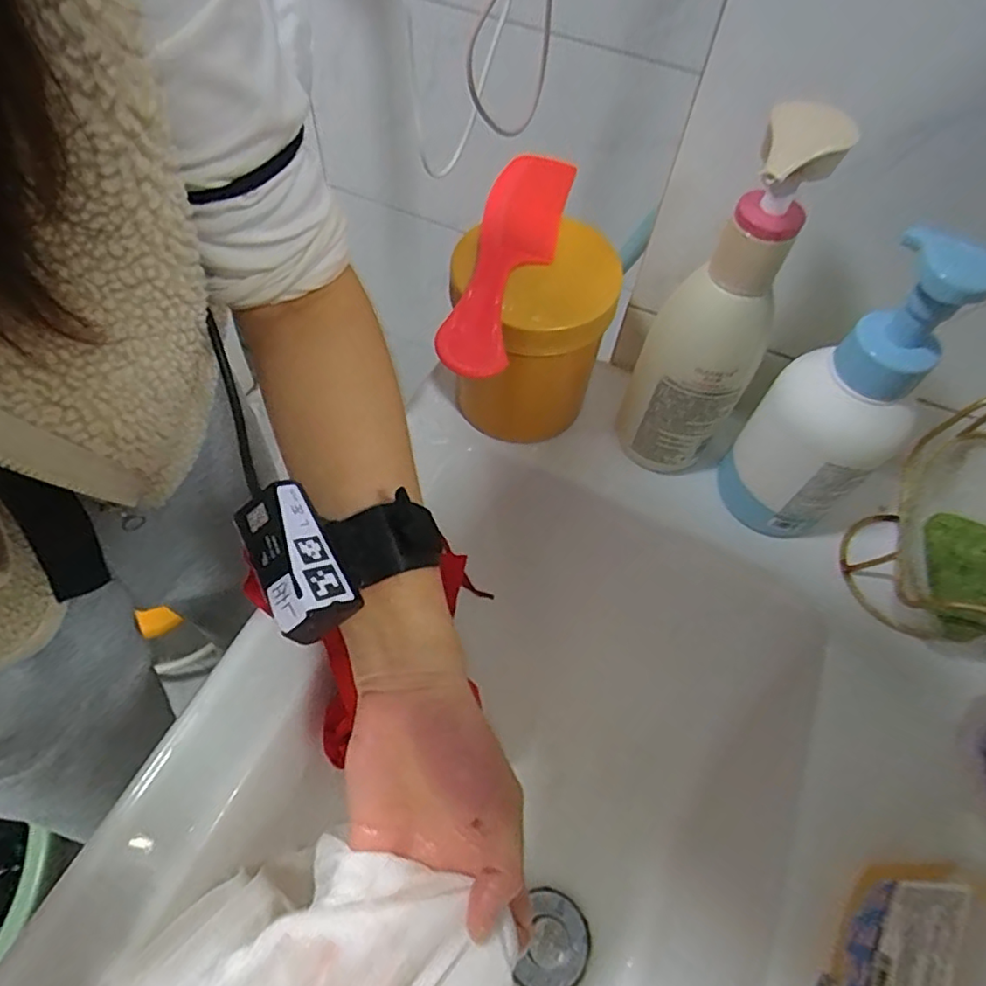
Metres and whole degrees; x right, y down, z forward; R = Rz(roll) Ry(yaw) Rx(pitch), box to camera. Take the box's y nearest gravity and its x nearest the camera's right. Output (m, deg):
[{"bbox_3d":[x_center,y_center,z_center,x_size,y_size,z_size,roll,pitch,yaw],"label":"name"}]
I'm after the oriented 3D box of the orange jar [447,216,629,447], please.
[{"bbox_3d":[0.031,-0.102,0.427,0.096,0.140,0.099,-15,61,-13],"label":"orange jar"}]

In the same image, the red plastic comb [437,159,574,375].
[{"bbox_3d":[0.011,-0.155,0.379,0.051,0.016,0.207,13,58,3],"label":"red plastic comb"}]

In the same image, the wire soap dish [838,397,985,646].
[{"bbox_3d":[0.300,0.030,0.380,0.087,0.115,0.130,22,59,9],"label":"wire soap dish"}]

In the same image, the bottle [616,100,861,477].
[{"bbox_3d":[0.139,-0.107,0.366,0.076,0.240,0.073,19,59,7],"label":"bottle"}]

